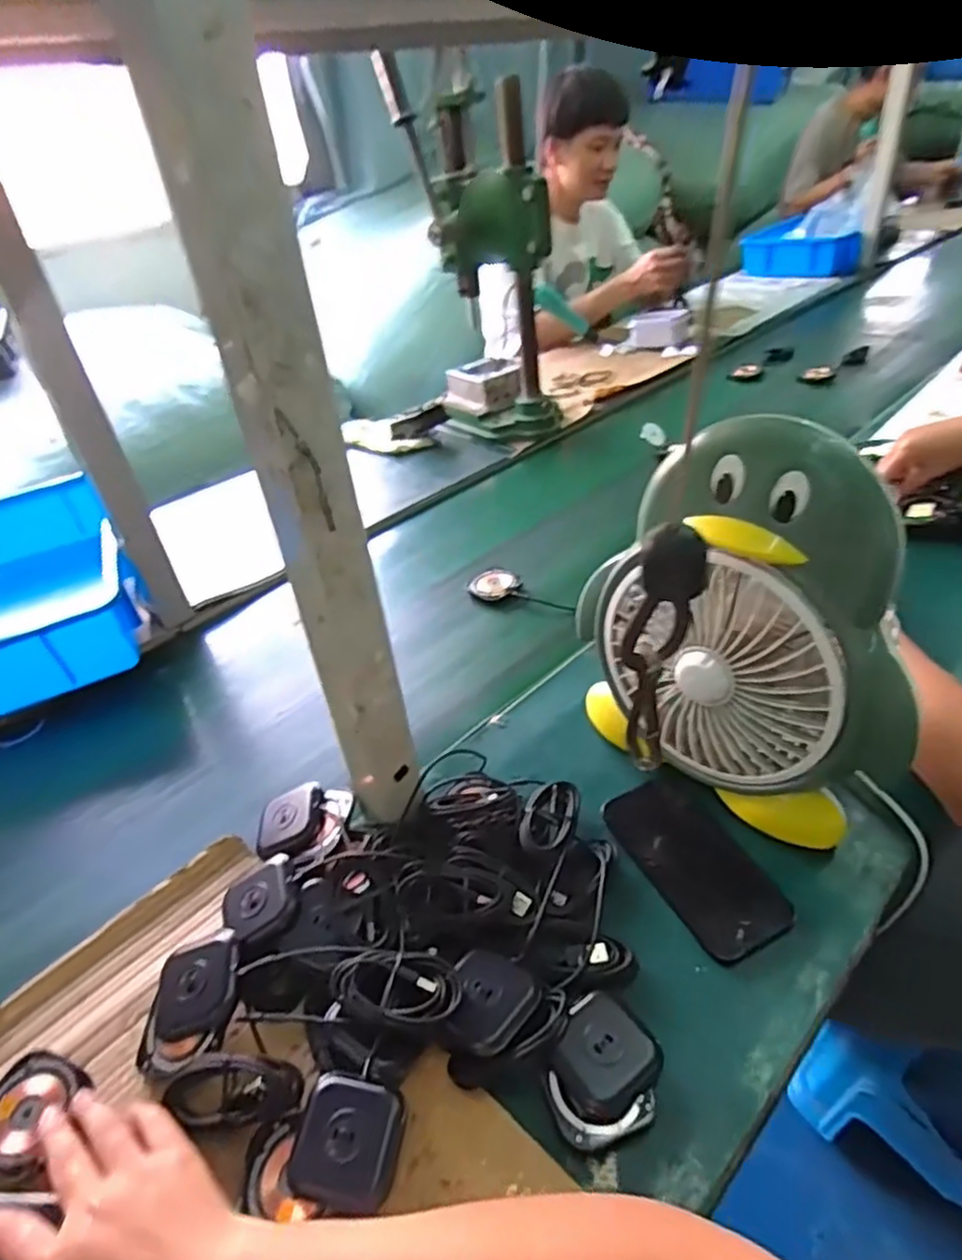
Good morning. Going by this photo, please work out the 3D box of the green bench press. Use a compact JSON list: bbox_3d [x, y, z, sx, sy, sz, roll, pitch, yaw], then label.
[{"bbox_3d":[0.001,-0.557,1.097,0.219,0.480,0.165,-9,38,-3],"label":"green bench press"}]

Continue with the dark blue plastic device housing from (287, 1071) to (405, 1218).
[{"bbox_3d":[-0.073,0.286,0.388,0.056,0.024,0.057,3,39,13],"label":"dark blue plastic device housing"}]

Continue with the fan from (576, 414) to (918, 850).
[{"bbox_3d":[0.190,0.003,0.516,0.104,0.290,0.250,-29,43,-26],"label":"fan"}]

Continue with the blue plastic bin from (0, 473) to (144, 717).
[{"bbox_3d":[-0.577,-0.030,0.850,0.287,0.125,0.419,-27,42,-24],"label":"blue plastic bin"}]

